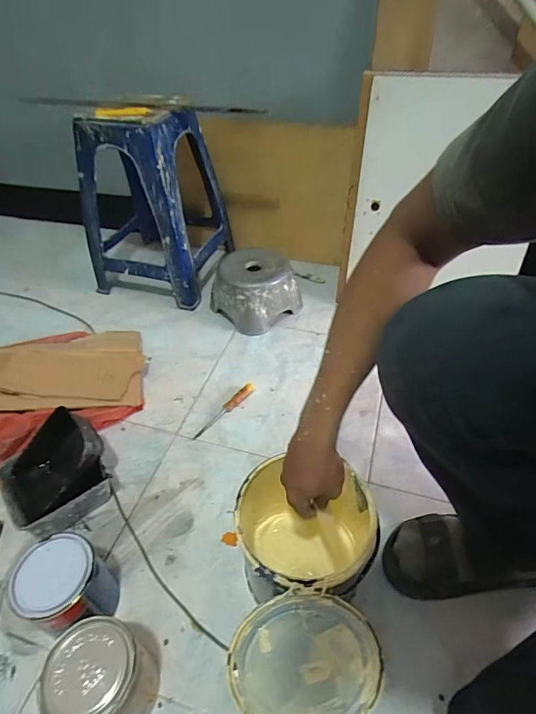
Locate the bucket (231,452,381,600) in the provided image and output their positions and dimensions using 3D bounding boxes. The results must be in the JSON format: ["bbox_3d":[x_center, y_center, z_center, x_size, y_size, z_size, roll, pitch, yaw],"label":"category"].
[{"bbox_3d":[0.055,0.268,0.611,0.184,0.188,0.188,-2,44,2],"label":"bucket"}]

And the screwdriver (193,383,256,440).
[{"bbox_3d":[-0.091,0.113,0.894,0.024,0.017,0.173,30,53,30],"label":"screwdriver"}]

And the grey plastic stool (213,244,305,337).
[{"bbox_3d":[-0.030,-0.183,1.118,0.199,0.132,0.183,-31,50,-25],"label":"grey plastic stool"}]

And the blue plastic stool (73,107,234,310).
[{"bbox_3d":[-0.323,-0.436,1.156,0.338,0.459,0.321,12,46,15],"label":"blue plastic stool"}]

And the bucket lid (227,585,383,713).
[{"bbox_3d":[0.041,0.358,0.484,0.169,0.174,0.010,-28,4,-1],"label":"bucket lid"}]

